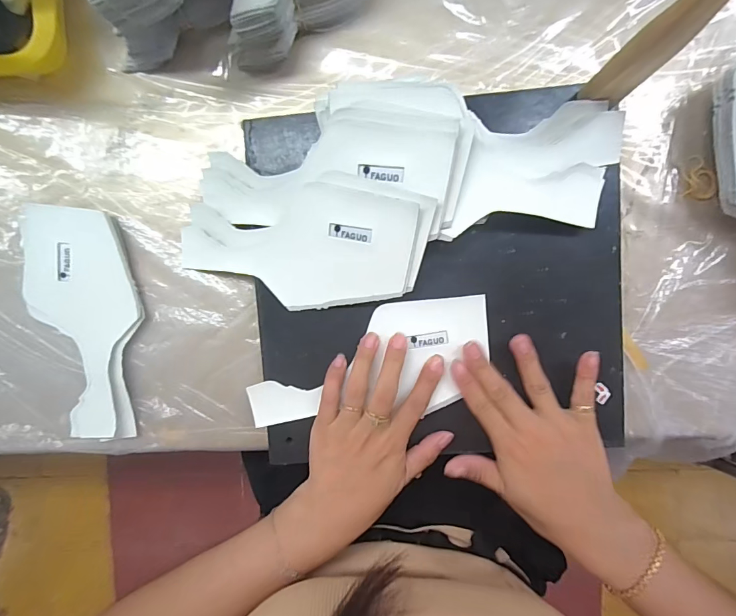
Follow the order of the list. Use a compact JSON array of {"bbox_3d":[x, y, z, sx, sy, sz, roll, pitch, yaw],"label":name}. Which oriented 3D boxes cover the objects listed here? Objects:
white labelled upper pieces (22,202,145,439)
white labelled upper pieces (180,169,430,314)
[{"bbox_3d":[-0.266,0.015,0.370,0.103,0.013,0.211,1,94,3],"label":"white labelled upper pieces"},{"bbox_3d":[-0.059,-0.051,0.330,0.220,0.023,0.097,-1,94,16],"label":"white labelled upper pieces"}]

